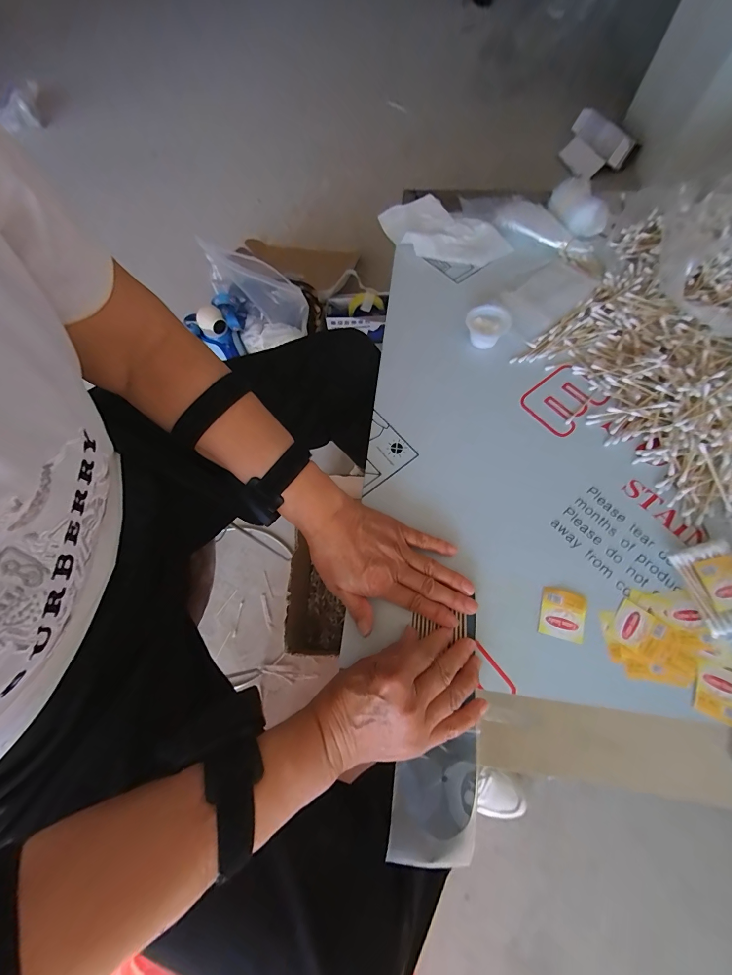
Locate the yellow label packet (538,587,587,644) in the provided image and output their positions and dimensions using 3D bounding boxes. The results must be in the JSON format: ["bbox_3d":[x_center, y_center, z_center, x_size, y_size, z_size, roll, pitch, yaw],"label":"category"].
[{"bbox_3d":[0.185,0.119,0.328,0.039,0.004,0.044,15,69,9],"label":"yellow label packet"}]

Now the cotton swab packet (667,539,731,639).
[{"bbox_3d":[0.323,0.093,0.321,0.049,0.022,0.076,-13,68,-3],"label":"cotton swab packet"}]

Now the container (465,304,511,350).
[{"bbox_3d":[0.155,-0.207,0.448,0.048,0.030,0.050,-1,68,2],"label":"container"}]

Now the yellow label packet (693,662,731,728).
[{"bbox_3d":[0.306,0.178,0.299,0.036,0.004,0.043,22,70,11],"label":"yellow label packet"}]

